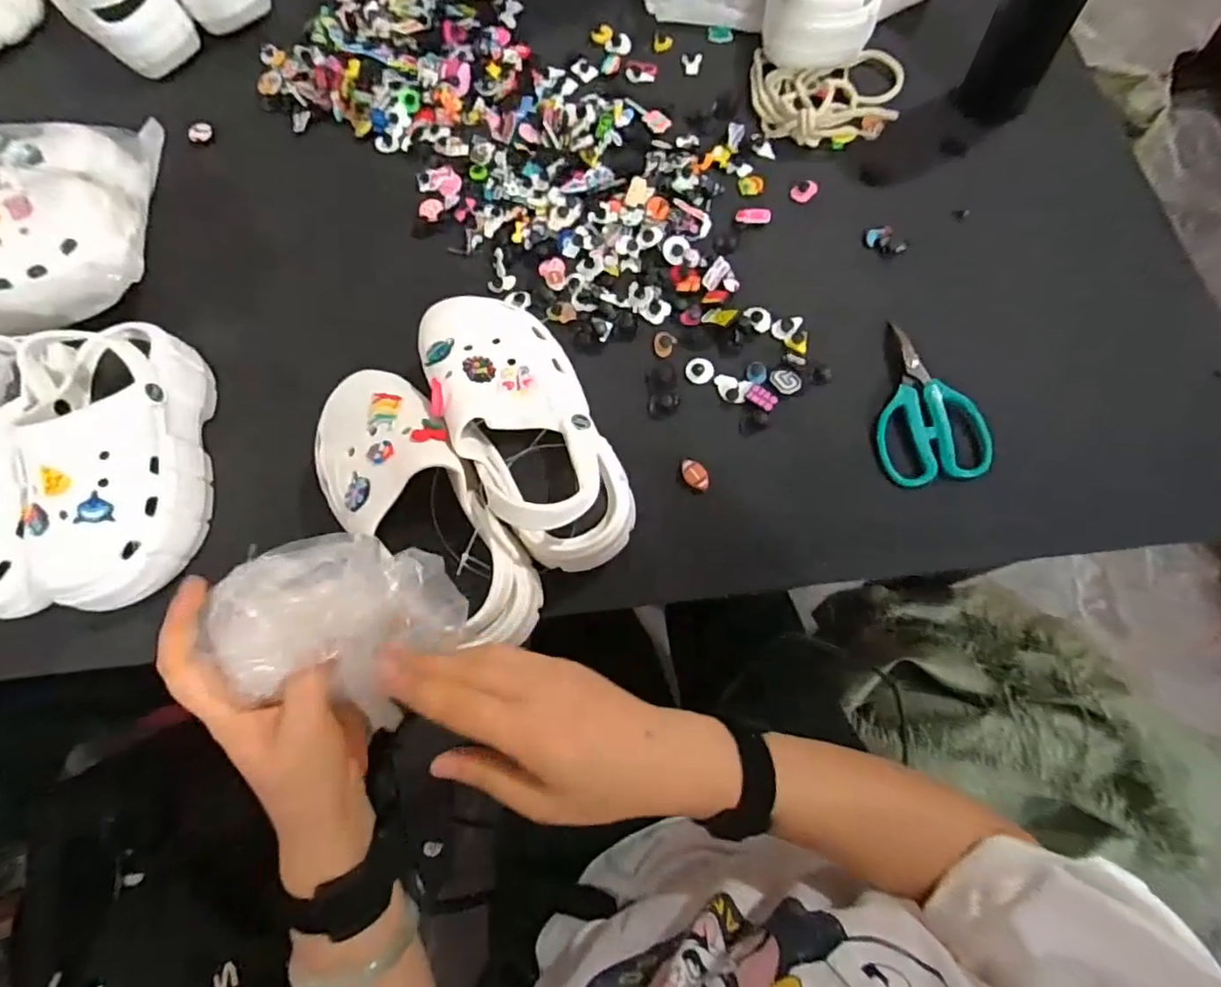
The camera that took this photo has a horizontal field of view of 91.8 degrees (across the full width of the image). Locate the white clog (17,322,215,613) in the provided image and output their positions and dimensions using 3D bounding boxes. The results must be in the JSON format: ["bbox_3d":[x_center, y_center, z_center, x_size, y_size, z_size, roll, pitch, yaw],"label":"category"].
[{"bbox_3d":[-0.428,-0.029,0.508,0.109,0.094,0.245,-11,71,3],"label":"white clog"}]

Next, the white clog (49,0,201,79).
[{"bbox_3d":[-0.598,-0.594,0.710,0.161,0.106,0.106,39,80,16],"label":"white clog"}]

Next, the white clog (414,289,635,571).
[{"bbox_3d":[-0.070,-0.058,0.474,0.105,0.096,0.246,-27,72,-3],"label":"white clog"}]

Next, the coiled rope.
[{"bbox_3d":[0.218,-0.406,0.605,0.145,0.028,0.122,6,73,8],"label":"coiled rope"}]

